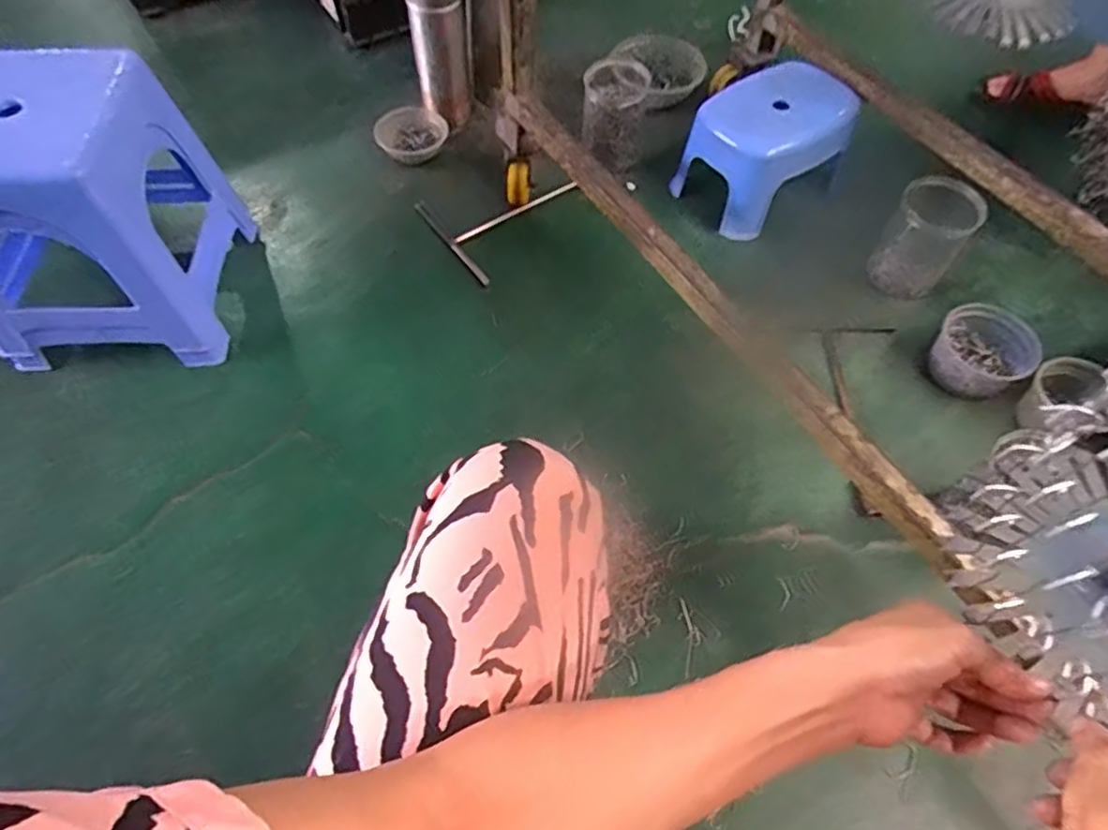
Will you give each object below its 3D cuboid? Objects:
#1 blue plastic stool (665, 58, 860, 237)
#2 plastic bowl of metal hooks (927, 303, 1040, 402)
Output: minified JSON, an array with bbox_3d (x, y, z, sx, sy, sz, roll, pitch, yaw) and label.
[{"bbox_3d":[0.329,-0.413,1.034,0.241,0.141,0.176,-29,64,-17],"label":"blue plastic stool"},{"bbox_3d":[0.532,-0.077,0.844,0.091,0.085,0.108,-37,66,-21],"label":"plastic bowl of metal hooks"}]

